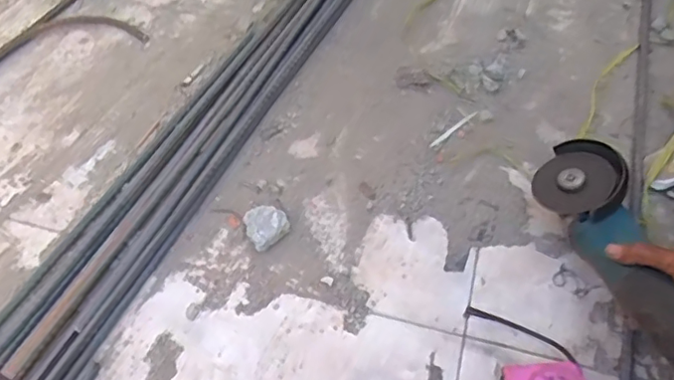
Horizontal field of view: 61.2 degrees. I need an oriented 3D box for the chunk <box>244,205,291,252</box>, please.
[{"bbox_3d":[-0.084,0.041,0.668,0.049,0.028,0.045,0,57,0],"label":"chunk"}]

